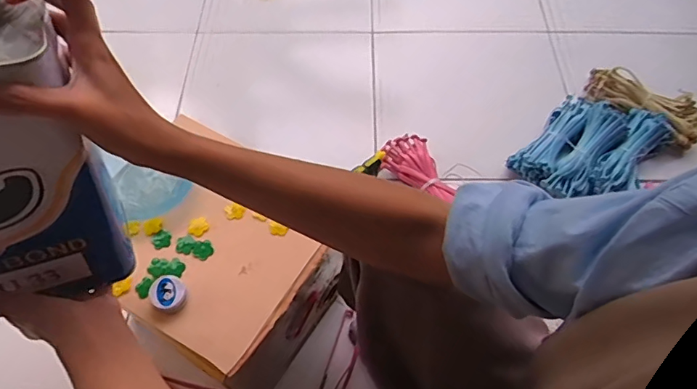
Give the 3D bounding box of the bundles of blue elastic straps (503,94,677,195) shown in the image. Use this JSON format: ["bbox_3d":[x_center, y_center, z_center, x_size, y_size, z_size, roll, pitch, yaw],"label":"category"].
[{"bbox_3d":[0.438,-0.090,0.886,0.189,0.053,0.252,39,67,21],"label":"bundles of blue elastic straps"}]

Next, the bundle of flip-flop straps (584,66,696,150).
[{"bbox_3d":[0.561,-0.170,0.944,0.224,0.064,0.079,32,65,18],"label":"bundle of flip-flop straps"}]

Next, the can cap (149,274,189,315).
[{"bbox_3d":[-0.197,0.110,0.542,0.039,0.015,0.037,0,60,0],"label":"can cap"}]

